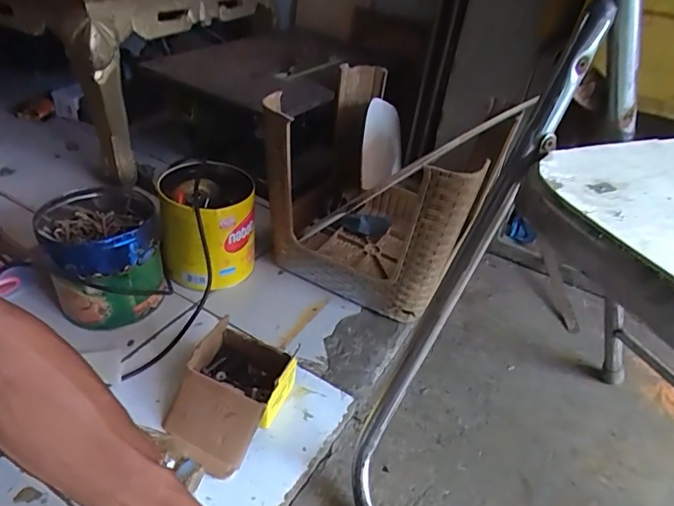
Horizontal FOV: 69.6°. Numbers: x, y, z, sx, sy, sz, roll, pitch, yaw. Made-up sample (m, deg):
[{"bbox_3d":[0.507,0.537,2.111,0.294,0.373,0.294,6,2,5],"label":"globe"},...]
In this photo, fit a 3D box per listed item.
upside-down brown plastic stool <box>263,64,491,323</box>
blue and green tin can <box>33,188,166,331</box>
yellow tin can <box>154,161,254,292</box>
[{"bbox_3d":[0.069,-0.108,0.845,0.333,0.293,0.340,19,38,15],"label":"upside-down brown plastic stool"},{"bbox_3d":[-0.343,0.012,0.717,0.157,0.157,0.166,-7,39,-17],"label":"blue and green tin can"},{"bbox_3d":[-0.208,-0.034,0.791,0.140,0.176,0.145,4,37,-3],"label":"yellow tin can"}]

